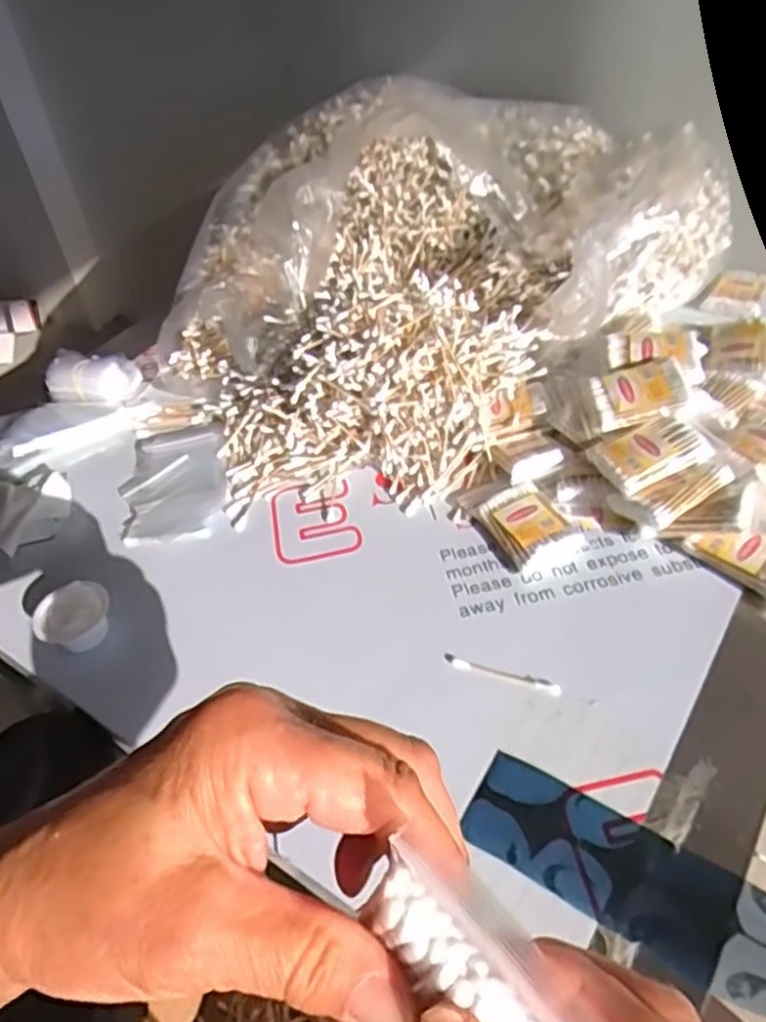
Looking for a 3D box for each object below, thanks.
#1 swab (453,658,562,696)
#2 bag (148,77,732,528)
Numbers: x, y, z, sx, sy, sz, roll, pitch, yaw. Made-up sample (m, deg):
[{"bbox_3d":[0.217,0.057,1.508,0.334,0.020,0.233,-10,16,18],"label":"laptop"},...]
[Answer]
[{"bbox_3d":[0.083,0.111,0.497,0.074,0.004,0.010,12,47,19],"label":"swab"},{"bbox_3d":[-0.001,-0.275,0.786,0.578,0.175,0.499,-35,50,-26],"label":"bag"}]

